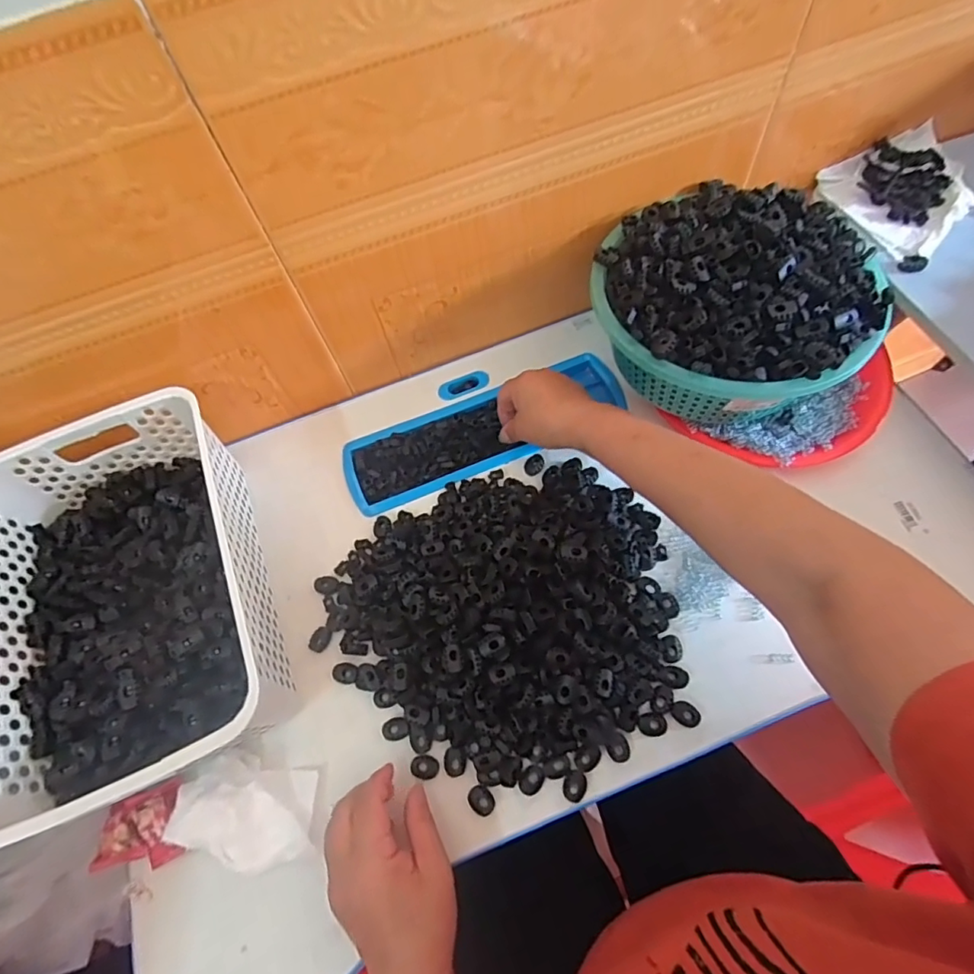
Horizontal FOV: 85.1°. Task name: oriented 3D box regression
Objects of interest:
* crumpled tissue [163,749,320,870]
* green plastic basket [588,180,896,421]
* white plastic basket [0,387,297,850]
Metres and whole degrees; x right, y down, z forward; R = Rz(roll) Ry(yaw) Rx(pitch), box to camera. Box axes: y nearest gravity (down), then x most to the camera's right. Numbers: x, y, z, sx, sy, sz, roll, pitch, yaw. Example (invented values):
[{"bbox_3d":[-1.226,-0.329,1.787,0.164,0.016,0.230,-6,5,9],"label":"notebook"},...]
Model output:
[{"bbox_3d":[-0.183,0.249,0.409,0.101,0.029,0.068,12,69,7],"label":"crumpled tissue"},{"bbox_3d":[0.215,-0.176,0.471,0.233,0.090,0.232,15,69,8],"label":"green plastic basket"},{"bbox_3d":[-0.298,0.083,0.437,0.205,0.100,0.310,-22,69,-7],"label":"white plastic basket"}]

